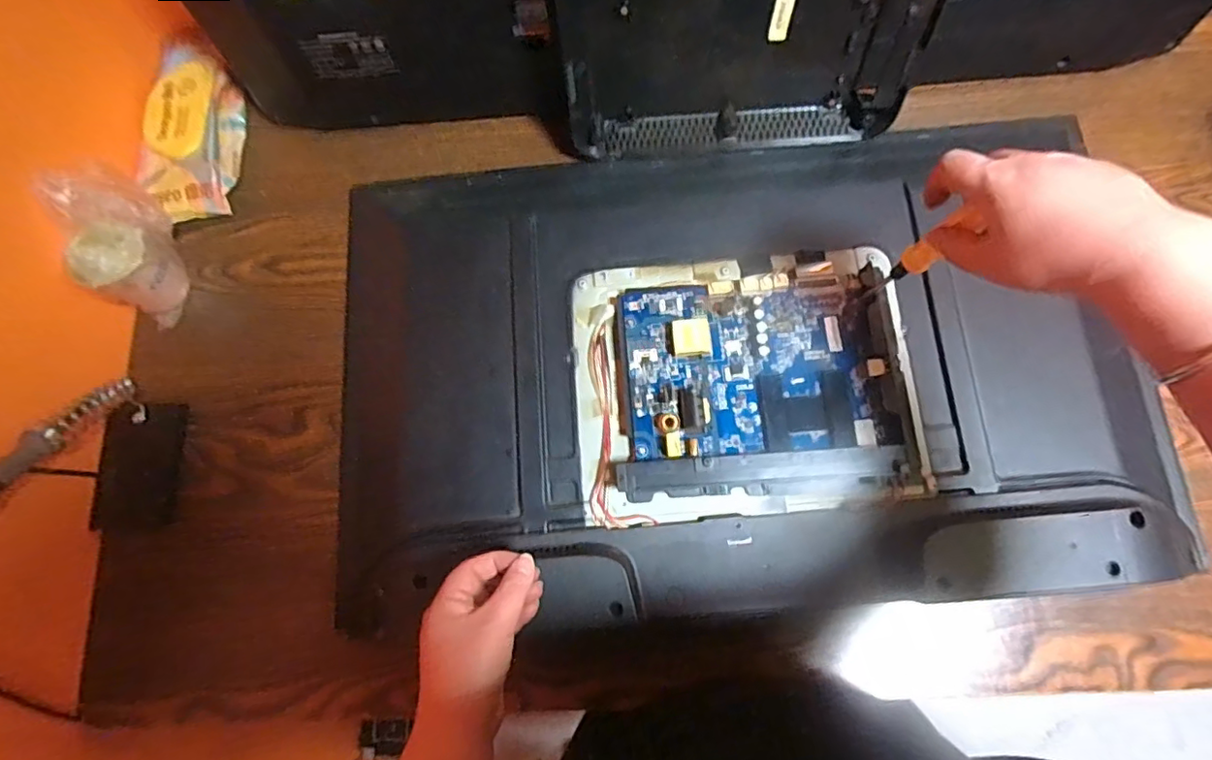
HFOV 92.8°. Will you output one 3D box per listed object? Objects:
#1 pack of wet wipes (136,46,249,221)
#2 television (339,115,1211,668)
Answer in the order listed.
[{"bbox_3d":[-0.394,-0.232,0.553,0.075,0.047,0.174,-1,77,1],"label":"pack of wet wipes"},{"bbox_3d":[0.100,-0.015,0.478,0.645,0.050,0.420,-5,77,0],"label":"television"}]

